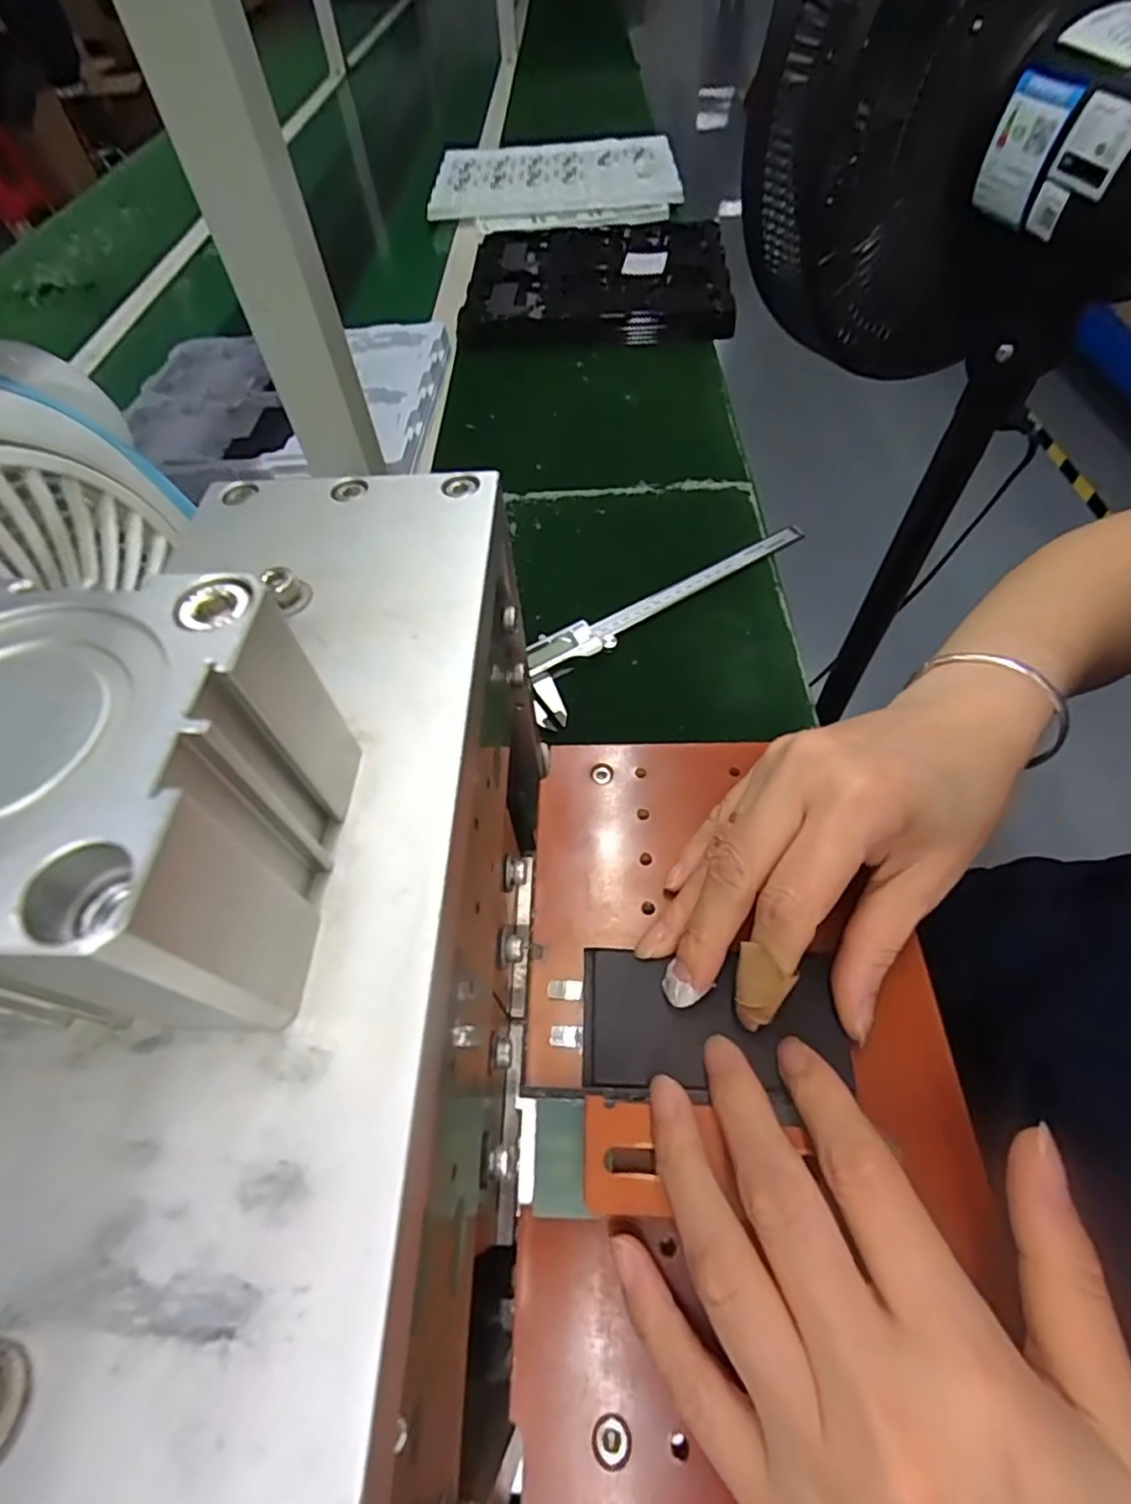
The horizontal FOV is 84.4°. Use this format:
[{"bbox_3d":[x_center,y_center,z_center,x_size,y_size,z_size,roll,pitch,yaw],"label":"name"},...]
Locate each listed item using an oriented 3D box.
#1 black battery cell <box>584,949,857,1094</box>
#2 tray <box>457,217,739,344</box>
[{"bbox_3d":[0.049,0.090,0.209,0.085,0.006,0.042,-1,56,8],"label":"black battery cell"},{"bbox_3d":[0.039,-0.602,0.796,0.317,0.053,0.355,0,56,4],"label":"tray"}]

